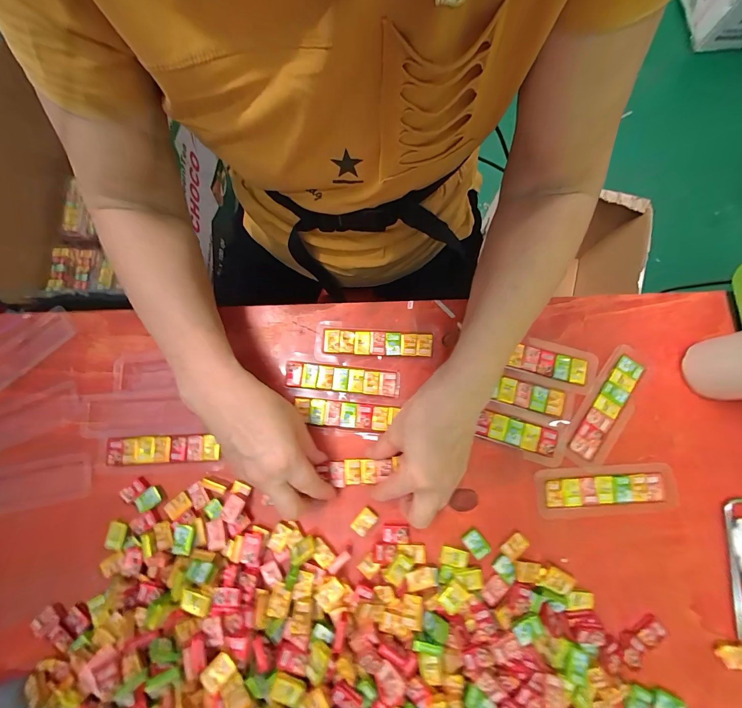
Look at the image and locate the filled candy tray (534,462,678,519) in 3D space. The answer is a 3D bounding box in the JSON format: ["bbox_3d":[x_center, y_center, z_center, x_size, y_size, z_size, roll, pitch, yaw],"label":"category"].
[{"bbox_3d":[0.237,0.137,0.326,0.137,0.008,0.046,-5,78,0],"label":"filled candy tray"}]

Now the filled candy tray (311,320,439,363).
[{"bbox_3d":[0.006,-0.013,0.362,0.134,0.007,0.044,2,78,2],"label":"filled candy tray"}]

